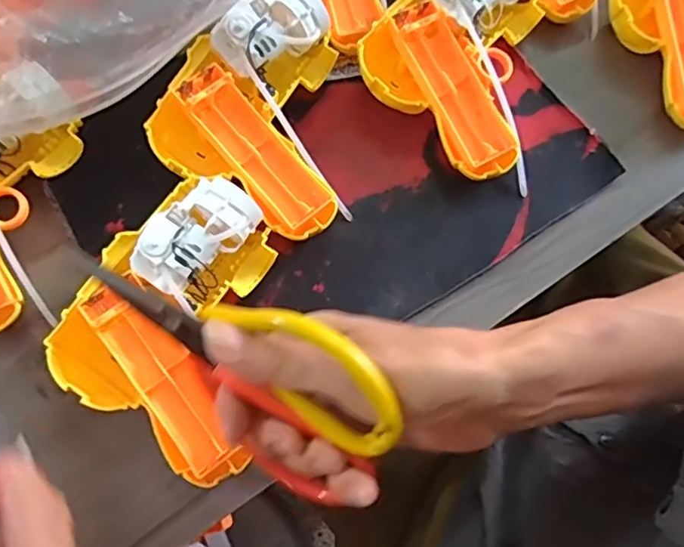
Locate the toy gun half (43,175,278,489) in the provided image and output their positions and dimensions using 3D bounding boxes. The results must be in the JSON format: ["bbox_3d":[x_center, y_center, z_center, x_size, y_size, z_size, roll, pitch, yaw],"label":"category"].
[{"bbox_3d":[-0.080,0.023,0.315,0.114,0.035,0.137,28,73,6],"label":"toy gun half"}]

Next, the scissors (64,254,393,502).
[{"bbox_3d":[-0.050,0.025,0.247,0.159,0.080,0.008,44,36,7],"label":"scissors"}]

